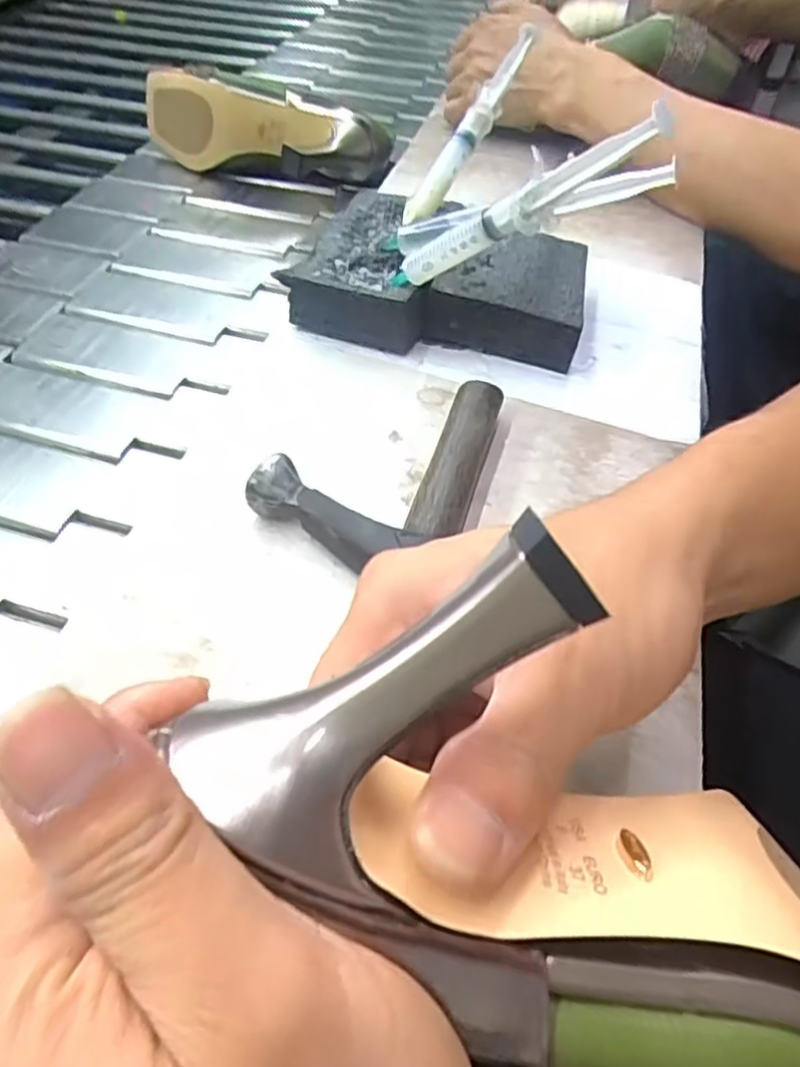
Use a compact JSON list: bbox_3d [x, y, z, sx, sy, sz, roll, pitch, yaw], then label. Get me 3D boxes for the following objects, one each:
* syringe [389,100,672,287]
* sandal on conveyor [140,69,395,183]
[{"bbox_3d":[0.050,-0.152,0.338,0.167,0.018,0.015,-10,32,48],"label":"syringe"},{"bbox_3d":[-0.131,-0.388,0.671,0.223,0.085,0.109,31,55,21],"label":"sandal on conveyor"}]

